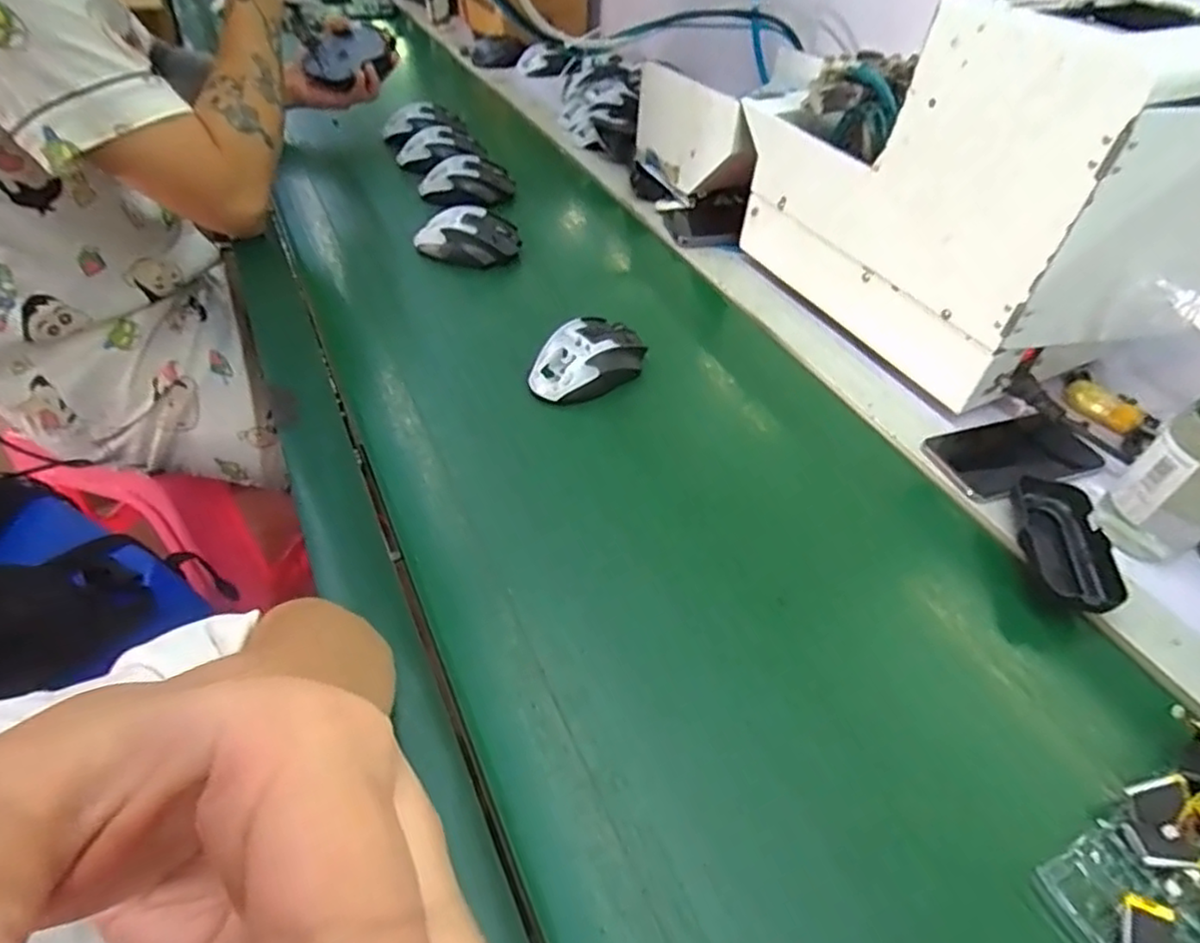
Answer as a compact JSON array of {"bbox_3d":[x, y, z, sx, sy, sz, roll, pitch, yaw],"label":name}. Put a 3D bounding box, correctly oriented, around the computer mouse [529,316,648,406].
[{"bbox_3d":[-0.009,-0.100,0.581,0.065,0.035,0.102,33,51,26],"label":"computer mouse"}]

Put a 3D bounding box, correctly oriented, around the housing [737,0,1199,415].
[{"bbox_3d":[0.332,-0.254,0.582,0.210,0.262,0.396,-17,48,-21],"label":"housing"}]

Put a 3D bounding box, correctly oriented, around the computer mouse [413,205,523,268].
[{"bbox_3d":[-0.146,-0.260,0.724,0.109,0.042,0.054,11,44,7],"label":"computer mouse"}]

